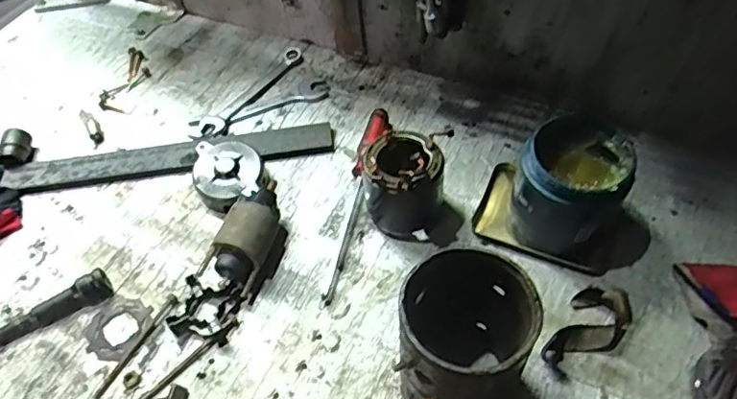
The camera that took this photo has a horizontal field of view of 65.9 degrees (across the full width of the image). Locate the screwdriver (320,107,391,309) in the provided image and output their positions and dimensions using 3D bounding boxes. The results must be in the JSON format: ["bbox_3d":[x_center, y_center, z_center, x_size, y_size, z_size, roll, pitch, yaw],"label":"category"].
[{"bbox_3d":[-0.014,-0.002,0.574,0.024,0.019,0.236,11,55,12],"label":"screwdriver"}]

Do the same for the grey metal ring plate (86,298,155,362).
[{"bbox_3d":[-0.223,0.116,0.509,0.053,0.004,0.056,-2,53,2],"label":"grey metal ring plate"}]

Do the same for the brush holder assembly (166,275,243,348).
[{"bbox_3d":[-0.145,0.099,0.505,0.057,0.018,0.055,8,54,10],"label":"brush holder assembly"}]

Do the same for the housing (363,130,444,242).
[{"bbox_3d":[0.034,-0.010,0.530,0.067,0.094,0.067,-2,53,2],"label":"housing"}]

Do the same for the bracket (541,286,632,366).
[{"bbox_3d":[0.184,0.108,0.471,0.046,0.022,0.086,32,61,25],"label":"bracket"}]

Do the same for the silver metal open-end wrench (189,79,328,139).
[{"bbox_3d":[-0.128,-0.108,0.667,0.165,0.011,0.039,-25,55,-14],"label":"silver metal open-end wrench"}]

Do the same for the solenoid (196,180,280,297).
[{"bbox_3d":[-0.111,0.033,0.533,0.052,0.050,0.107,15,56,15],"label":"solenoid"}]

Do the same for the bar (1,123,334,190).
[{"bbox_3d":[-0.215,-0.048,0.625,0.352,0.016,0.040,-9,53,-3],"label":"bar"}]

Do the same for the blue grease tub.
[{"bbox_3d":[0.179,-0.005,0.509,0.082,0.103,0.087,-2,53,2],"label":"blue grease tub"}]

